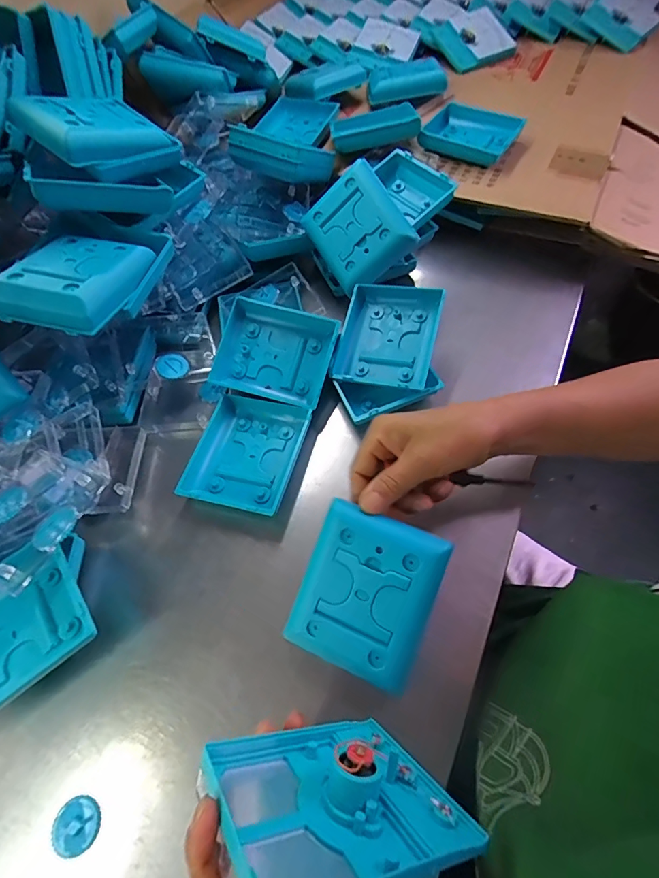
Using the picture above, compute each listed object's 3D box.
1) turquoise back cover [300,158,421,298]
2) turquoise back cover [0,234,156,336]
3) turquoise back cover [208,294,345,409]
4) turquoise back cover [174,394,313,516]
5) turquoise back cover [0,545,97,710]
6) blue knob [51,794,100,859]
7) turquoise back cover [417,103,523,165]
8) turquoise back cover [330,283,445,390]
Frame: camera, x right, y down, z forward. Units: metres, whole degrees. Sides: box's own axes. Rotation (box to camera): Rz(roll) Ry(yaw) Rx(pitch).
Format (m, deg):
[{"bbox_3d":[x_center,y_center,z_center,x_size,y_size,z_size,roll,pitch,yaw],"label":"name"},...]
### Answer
[{"bbox_3d":[0.028,-0.221,0.446,0.093,0.020,0.111,-37,81,24],"label":"turquoise back cover"},{"bbox_3d":[-0.212,-0.133,0.345,0.088,0.028,0.105,7,60,9],"label":"turquoise back cover"},{"bbox_3d":[-0.057,-0.088,0.430,0.117,0.022,0.093,16,87,7],"label":"turquoise back cover"},{"bbox_3d":[-0.078,0.010,0.398,0.095,0.021,0.118,12,61,12],"label":"turquoise back cover"},{"bbox_3d":[-0.240,0.140,0.308,0.116,0.023,0.097,-39,63,-17],"label":"turquoise back cover"},{"bbox_3d":[-0.165,0.251,0.272,0.029,0.004,0.029,-2,59,4],"label":"blue knob"},{"bbox_3d":[0.179,-0.398,0.549,0.122,0.030,0.093,27,65,20],"label":"turquoise back cover"},{"bbox_3d":[0.059,-0.106,0.432,0.096,0.022,0.110,12,76,15],"label":"turquoise back cover"}]

